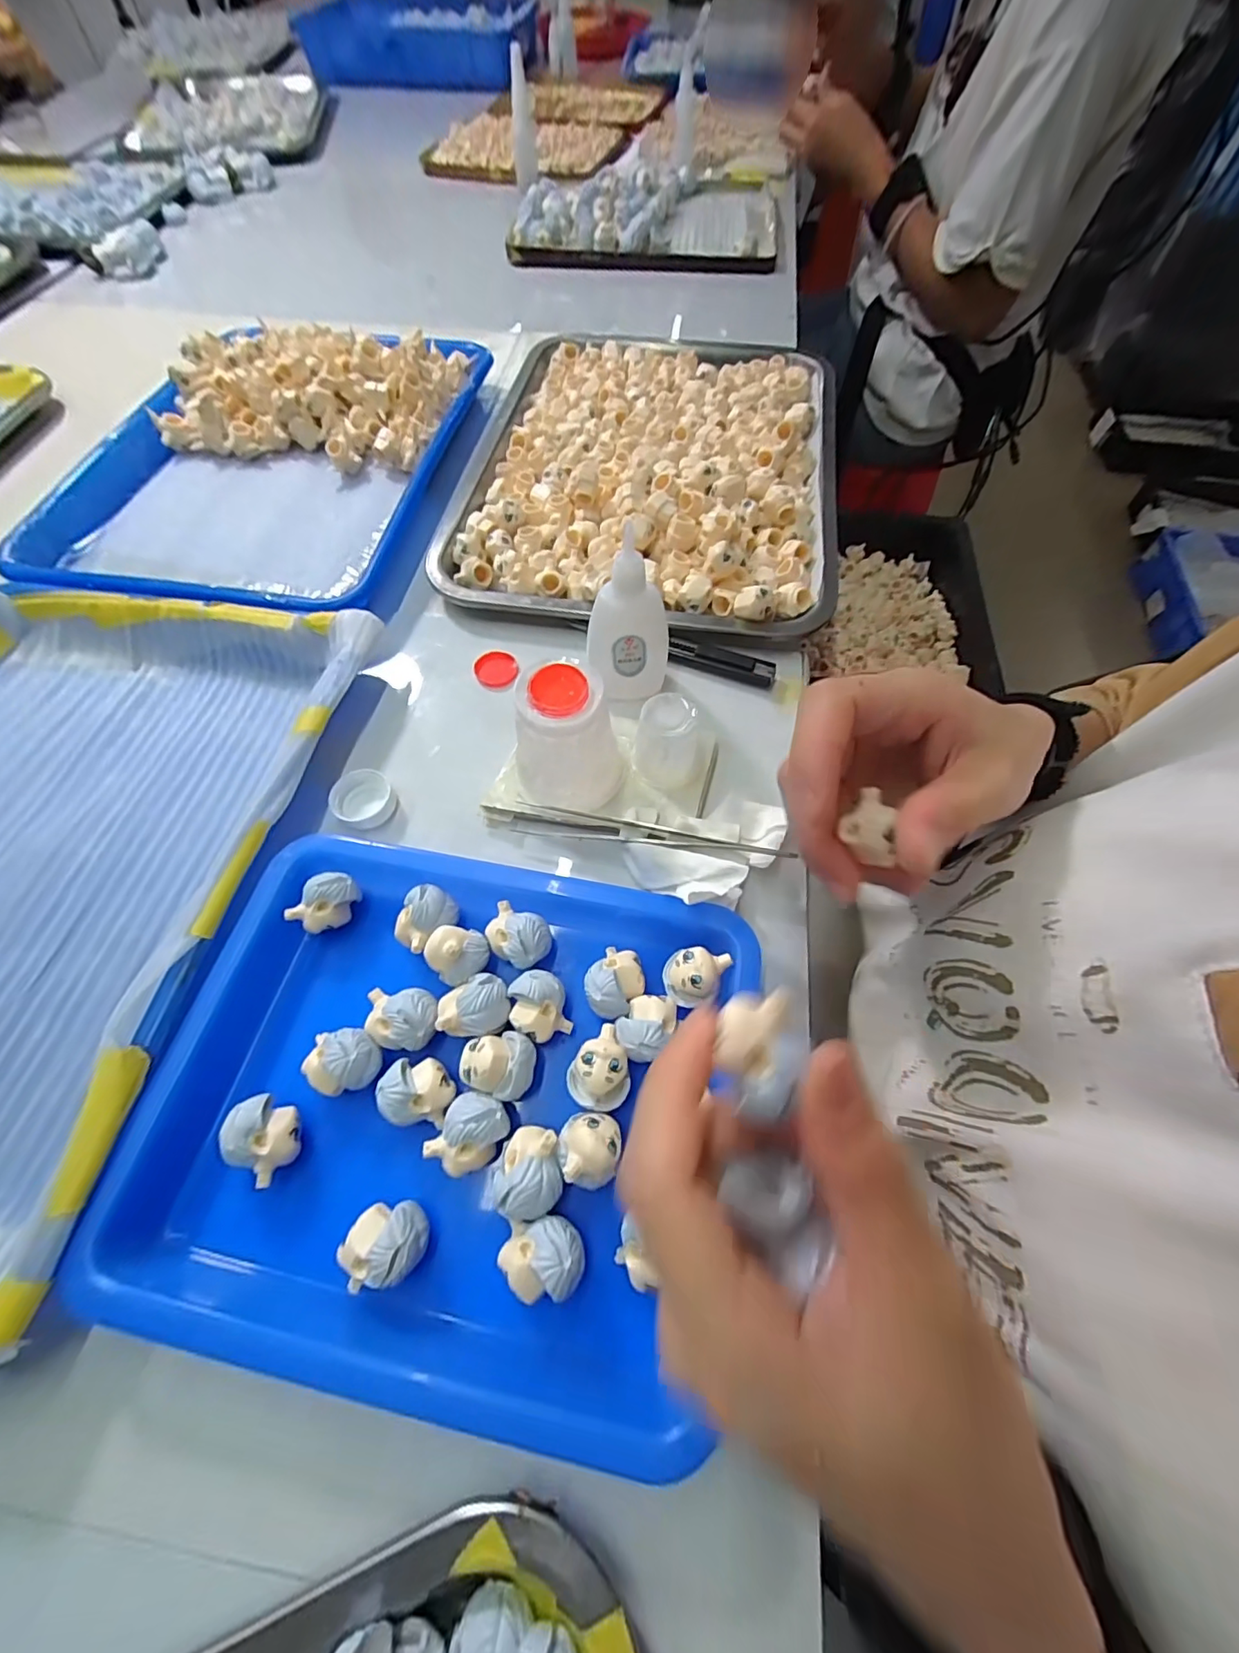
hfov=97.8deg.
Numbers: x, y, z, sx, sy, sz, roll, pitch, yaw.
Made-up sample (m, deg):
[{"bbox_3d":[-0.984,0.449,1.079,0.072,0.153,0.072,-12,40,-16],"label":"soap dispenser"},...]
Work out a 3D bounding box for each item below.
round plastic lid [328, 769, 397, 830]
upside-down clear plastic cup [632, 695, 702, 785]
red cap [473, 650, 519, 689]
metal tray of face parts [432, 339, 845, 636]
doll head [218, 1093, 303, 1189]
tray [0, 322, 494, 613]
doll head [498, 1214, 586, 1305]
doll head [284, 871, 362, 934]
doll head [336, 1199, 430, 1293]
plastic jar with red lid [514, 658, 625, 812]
[{"bbox_3d":[-0.133,-0.014,0.280,0.031,0.008,0.030,0,64,0],"label":"round plastic lid"},{"bbox_3d":[0.024,-0.041,0.273,0.032,0.040,0.031,0,64,0],"label":"upside-down clear plastic cup"},{"bbox_3d":[-0.075,-0.095,0.328,0.025,0.004,0.028,2,64,0],"label":"red cap"},{"bbox_3d":[0.025,-0.279,0.398,0.256,0.032,0.337,8,64,4],"label":"metal tray of face parts"},{"bbox_3d":[-0.131,0.115,0.202,0.026,0.021,0.020,34,68,15],"label":"doll head"},{"bbox_3d":[-0.248,-0.279,0.392,0.247,0.038,0.310,6,64,2],"label":"tray"},{"bbox_3d":[-0.025,0.147,0.183,0.025,0.023,0.022,-30,68,-14],"label":"doll head"},{"bbox_3d":[-0.131,0.035,0.244,0.018,0.024,0.027,31,67,14],"label":"doll head"},{"bbox_3d":[-0.080,0.143,0.187,0.027,0.023,0.021,-8,64,-4],"label":"doll head"},{"bbox_3d":[-0.024,-0.039,0.258,0.052,0.067,0.047,0,64,0],"label":"plastic jar with red lid"}]

